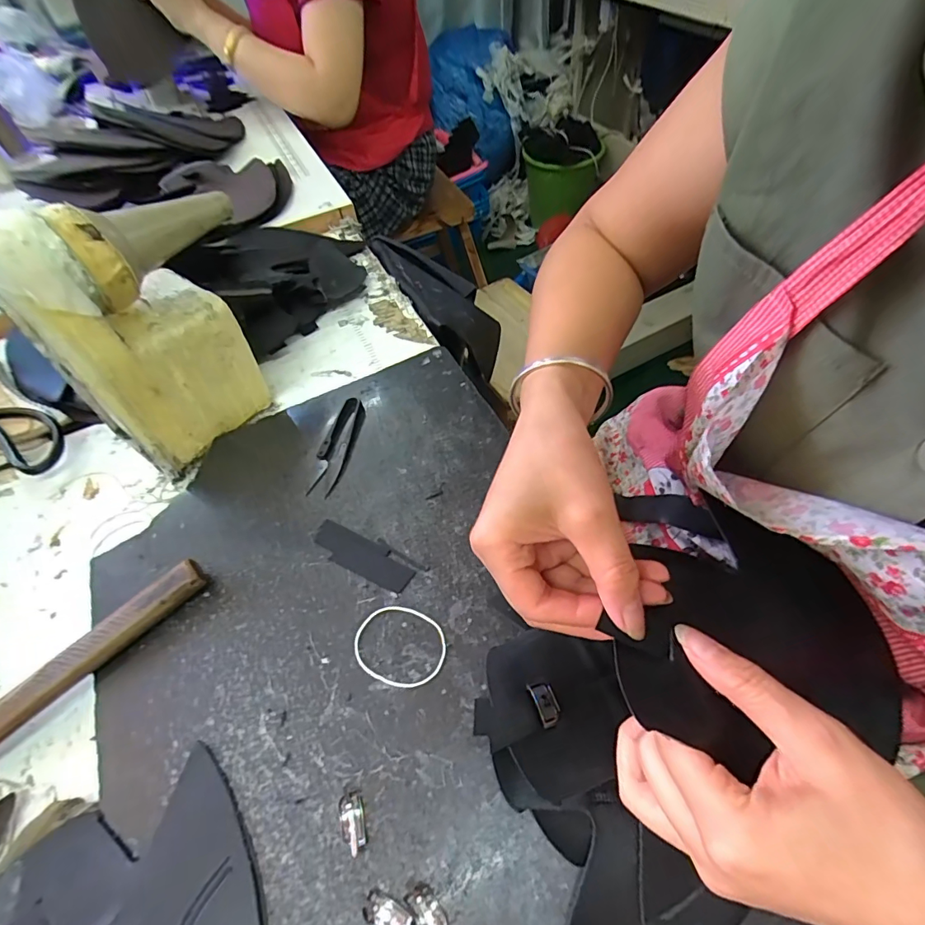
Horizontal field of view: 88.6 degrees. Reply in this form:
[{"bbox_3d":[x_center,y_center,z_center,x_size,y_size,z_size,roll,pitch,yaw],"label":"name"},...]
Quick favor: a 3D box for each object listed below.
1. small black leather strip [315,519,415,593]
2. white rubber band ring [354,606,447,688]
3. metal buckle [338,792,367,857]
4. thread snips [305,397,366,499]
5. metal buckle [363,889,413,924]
[{"bbox_3d":[-0.076,0.069,0.353,0.084,0.004,0.025,22,60,20],"label":"small black leather strip"},{"bbox_3d":[-0.041,0.120,0.313,0.061,0.004,0.049,14,57,15],"label":"white rubber band ring"},{"bbox_3d":[-0.060,0.196,0.258,0.013,0.011,0.028,-17,41,-10],"label":"metal buckle"},{"bbox_3d":[-0.109,-0.016,0.414,0.030,0.011,0.099,7,56,11],"label":"thread snips"},{"bbox_3d":[-0.037,0.228,0.238,0.025,0.004,0.013,15,58,16],"label":"metal buckle"}]

